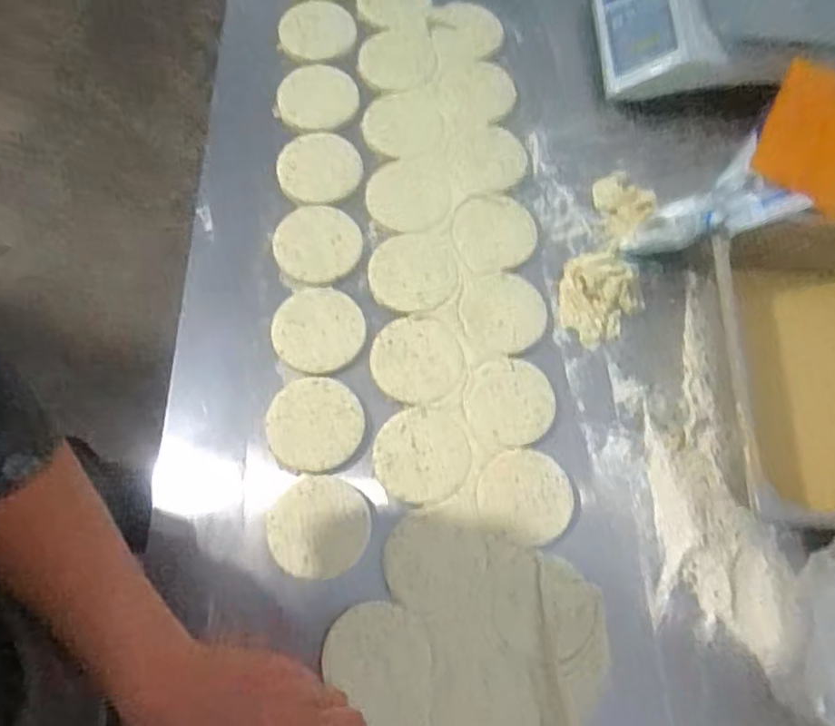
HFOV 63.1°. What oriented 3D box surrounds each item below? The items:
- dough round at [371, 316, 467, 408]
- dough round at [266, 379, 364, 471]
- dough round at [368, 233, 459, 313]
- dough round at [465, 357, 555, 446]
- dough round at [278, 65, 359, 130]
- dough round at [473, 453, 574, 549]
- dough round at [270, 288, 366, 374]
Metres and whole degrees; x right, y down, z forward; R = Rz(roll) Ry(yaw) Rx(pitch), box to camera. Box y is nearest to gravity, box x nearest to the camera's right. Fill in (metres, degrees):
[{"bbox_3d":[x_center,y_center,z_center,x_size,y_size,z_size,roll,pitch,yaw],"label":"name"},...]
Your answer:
[{"bbox_3d":[0.000,-0.003,0.720,0.095,0.008,0.094,-6,69,-7],"label":"dough round"},{"bbox_3d":[-0.105,0.063,0.698,0.096,0.016,0.094,0,69,-1],"label":"dough round"},{"bbox_3d":[-0.005,-0.101,0.755,0.094,0.012,0.092,0,69,-1],"label":"dough round"},{"bbox_3d":[0.096,0.041,0.713,0.088,0.005,0.095,2,68,-4],"label":"dough round"},{"bbox_3d":[-0.120,-0.332,0.841,0.086,0.027,0.095,17,68,2],"label":"dough round"},{"bbox_3d":[0.105,0.132,0.667,0.088,0.012,0.088,2,68,-4],"label":"dough round"},{"bbox_3d":[-0.107,-0.035,0.734,0.097,0.012,0.092,2,68,-4],"label":"dough round"}]

